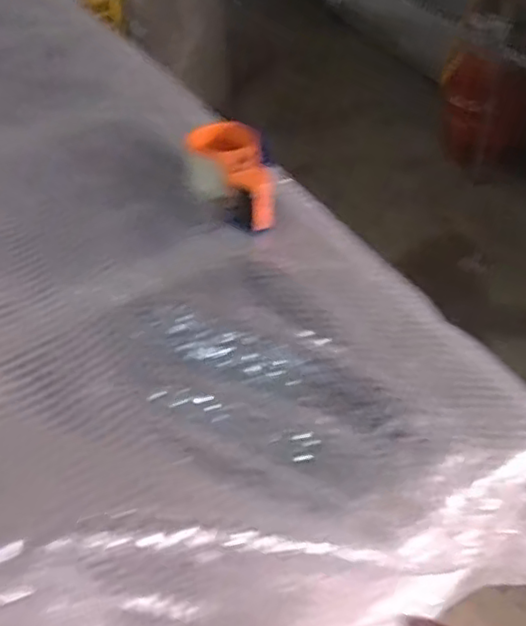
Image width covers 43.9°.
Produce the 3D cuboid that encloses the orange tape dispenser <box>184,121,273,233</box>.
[{"bbox_3d":[-0.040,-0.164,0.752,0.091,0.060,0.175,-6,46,-2],"label":"orange tape dispenser"}]

